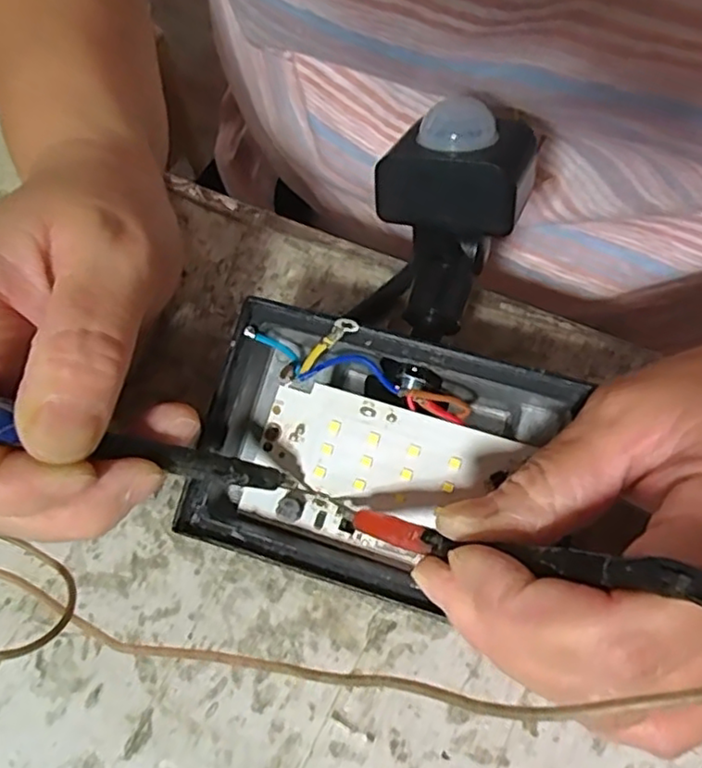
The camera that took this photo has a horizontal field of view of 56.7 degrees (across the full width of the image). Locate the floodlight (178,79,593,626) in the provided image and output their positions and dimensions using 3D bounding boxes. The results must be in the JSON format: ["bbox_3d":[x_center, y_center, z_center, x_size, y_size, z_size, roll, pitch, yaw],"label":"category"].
[{"bbox_3d":[0.015,-0.011,0.193,0.096,0.062,0.135,17,67,11],"label":"floodlight"}]

